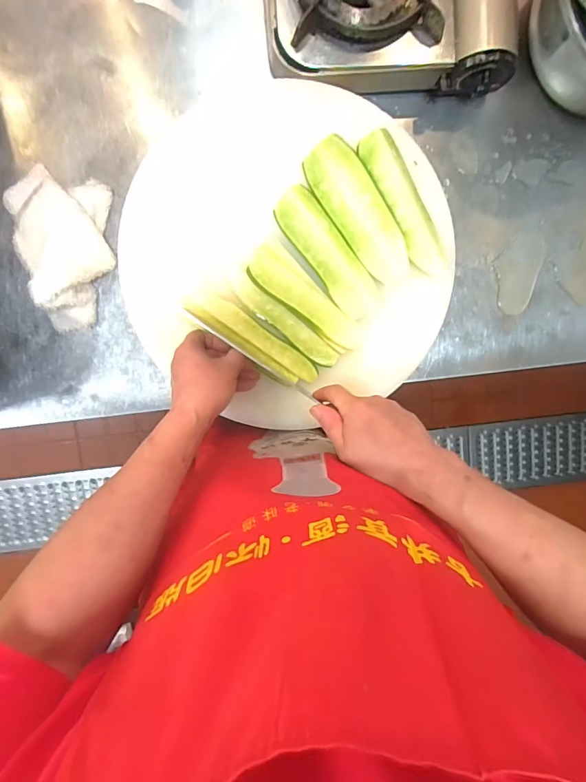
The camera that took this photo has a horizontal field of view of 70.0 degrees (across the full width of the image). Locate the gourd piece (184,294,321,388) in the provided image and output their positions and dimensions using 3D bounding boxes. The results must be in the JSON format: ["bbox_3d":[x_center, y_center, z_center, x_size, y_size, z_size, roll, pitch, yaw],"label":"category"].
[{"bbox_3d":[-0.050,-0.062,0.527,0.178,0.017,0.047,35,93,-6],"label":"gourd piece"}]

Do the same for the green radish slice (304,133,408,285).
[{"bbox_3d":[0.083,-0.211,0.504,0.062,0.024,0.178,-33,99,0],"label":"green radish slice"}]

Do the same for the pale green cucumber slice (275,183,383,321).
[{"bbox_3d":[0.045,-0.166,0.516,0.053,0.014,0.172,-38,97,1],"label":"pale green cucumber slice"}]

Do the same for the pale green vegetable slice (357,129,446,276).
[{"bbox_3d":[0.138,-0.224,0.503,0.045,0.023,0.177,-28,99,0],"label":"pale green vegetable slice"}]

